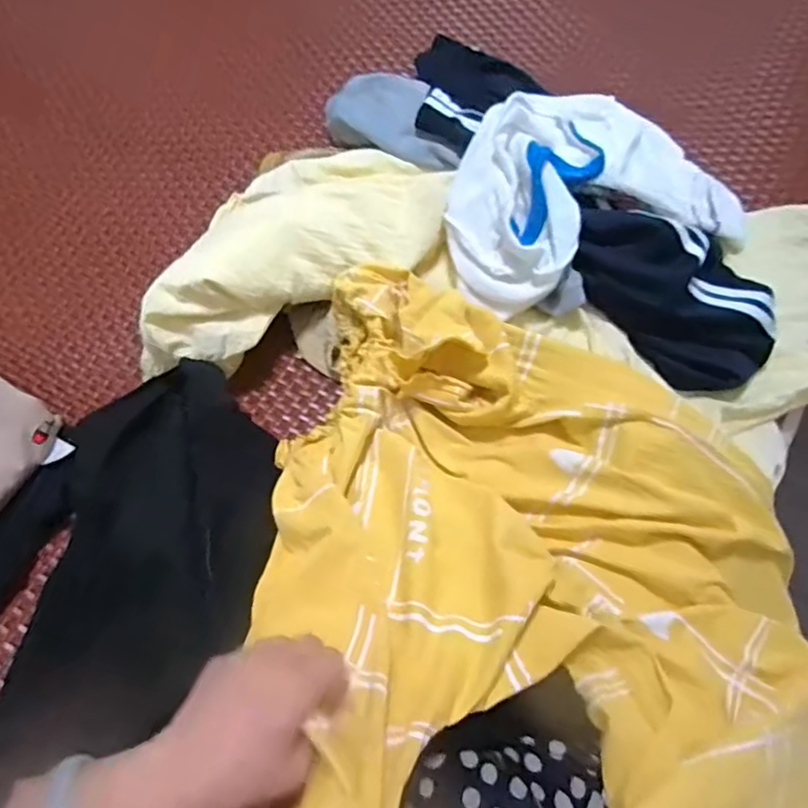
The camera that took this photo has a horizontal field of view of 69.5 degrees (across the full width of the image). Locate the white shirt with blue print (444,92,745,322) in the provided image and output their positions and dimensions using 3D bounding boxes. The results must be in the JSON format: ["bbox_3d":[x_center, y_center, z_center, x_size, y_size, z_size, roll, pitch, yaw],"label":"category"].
[{"bbox_3d":[0.187,-0.232,0.595,0.309,0.098,0.200,-21,67,-8],"label":"white shirt with blue print"}]

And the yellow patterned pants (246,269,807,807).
[{"bbox_3d":[0.122,0.121,0.445,0.472,0.161,0.490,11,67,7],"label":"yellow patterned pants"}]

